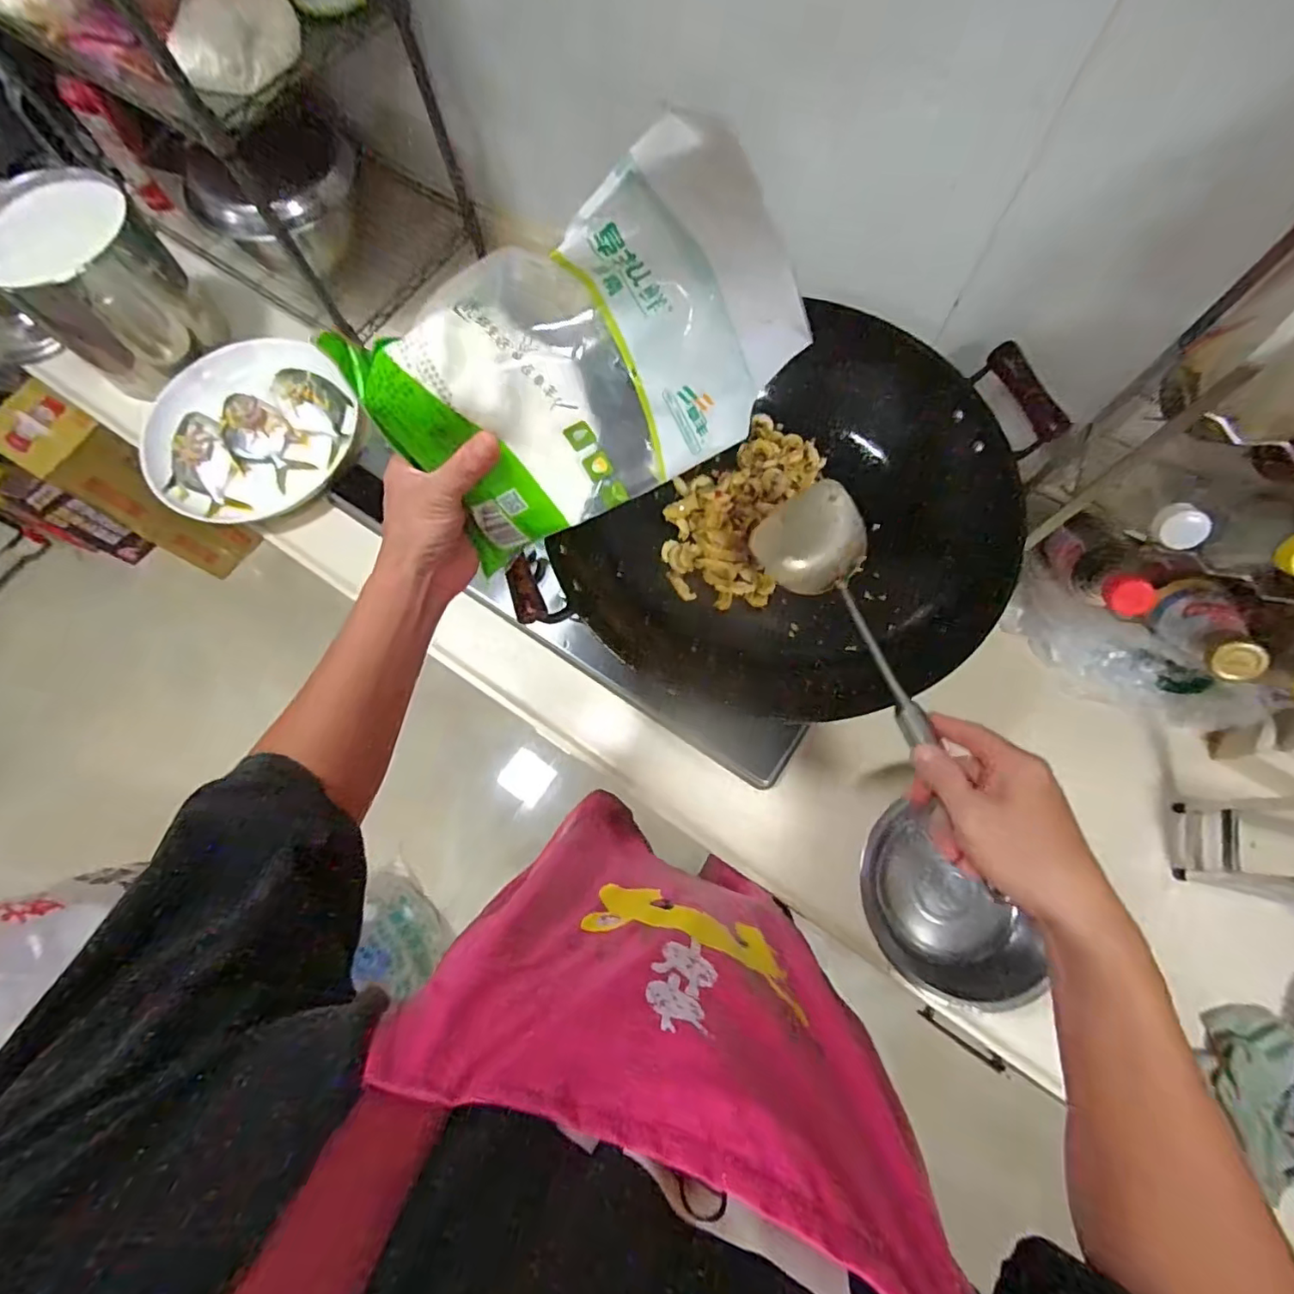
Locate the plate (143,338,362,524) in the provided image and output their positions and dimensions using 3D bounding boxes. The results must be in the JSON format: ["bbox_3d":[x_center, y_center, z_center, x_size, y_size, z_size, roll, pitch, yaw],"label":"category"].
[{"bbox_3d":[-0.558,-0.308,0.810,0.261,0.053,0.282,-1,72,2],"label":"plate"}]

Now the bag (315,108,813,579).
[{"bbox_3d":[-0.041,-0.170,0.365,0.261,0.166,0.052,-22,42,17],"label":"bag"}]

